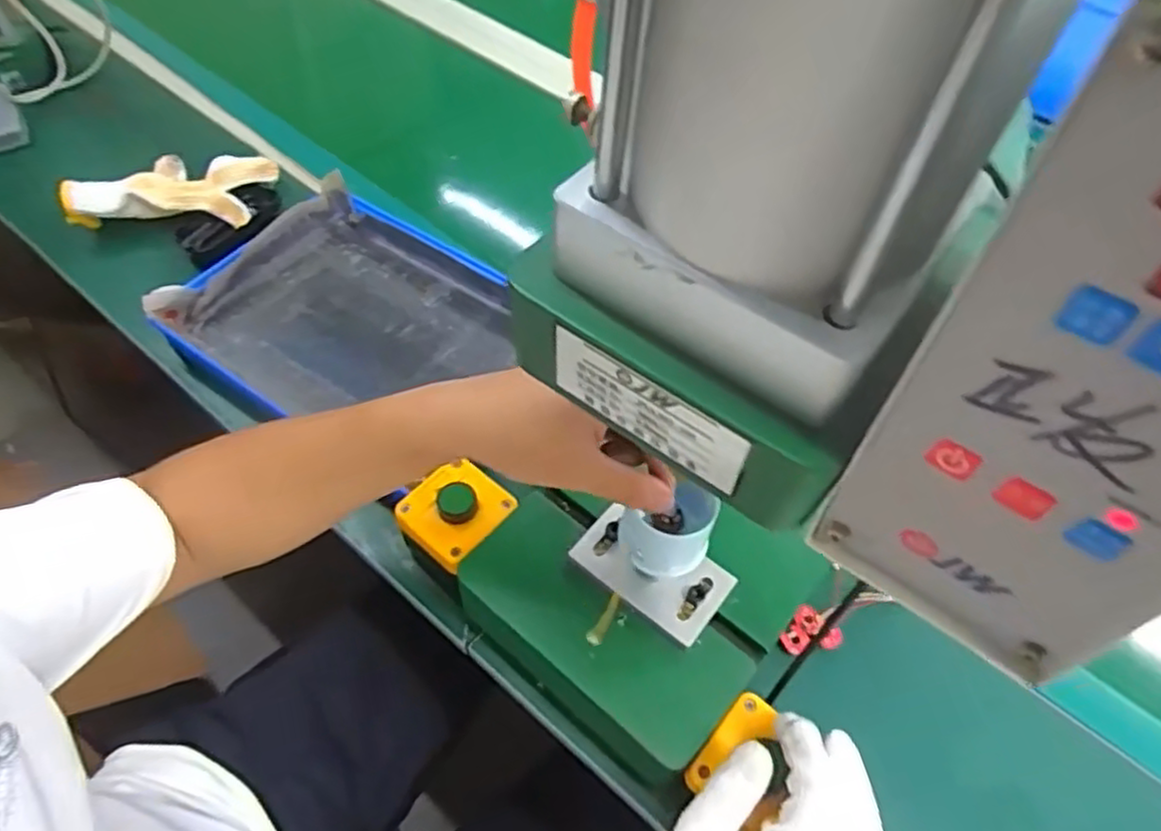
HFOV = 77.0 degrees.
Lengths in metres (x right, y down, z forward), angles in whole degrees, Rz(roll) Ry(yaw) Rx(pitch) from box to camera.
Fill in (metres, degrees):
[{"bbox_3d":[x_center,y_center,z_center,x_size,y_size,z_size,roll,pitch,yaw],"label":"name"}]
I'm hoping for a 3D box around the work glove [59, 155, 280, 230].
[{"bbox_3d":[-0.419,-0.247,0.762,0.193,0.039,0.128,-4,55,-7],"label":"work glove"}]

